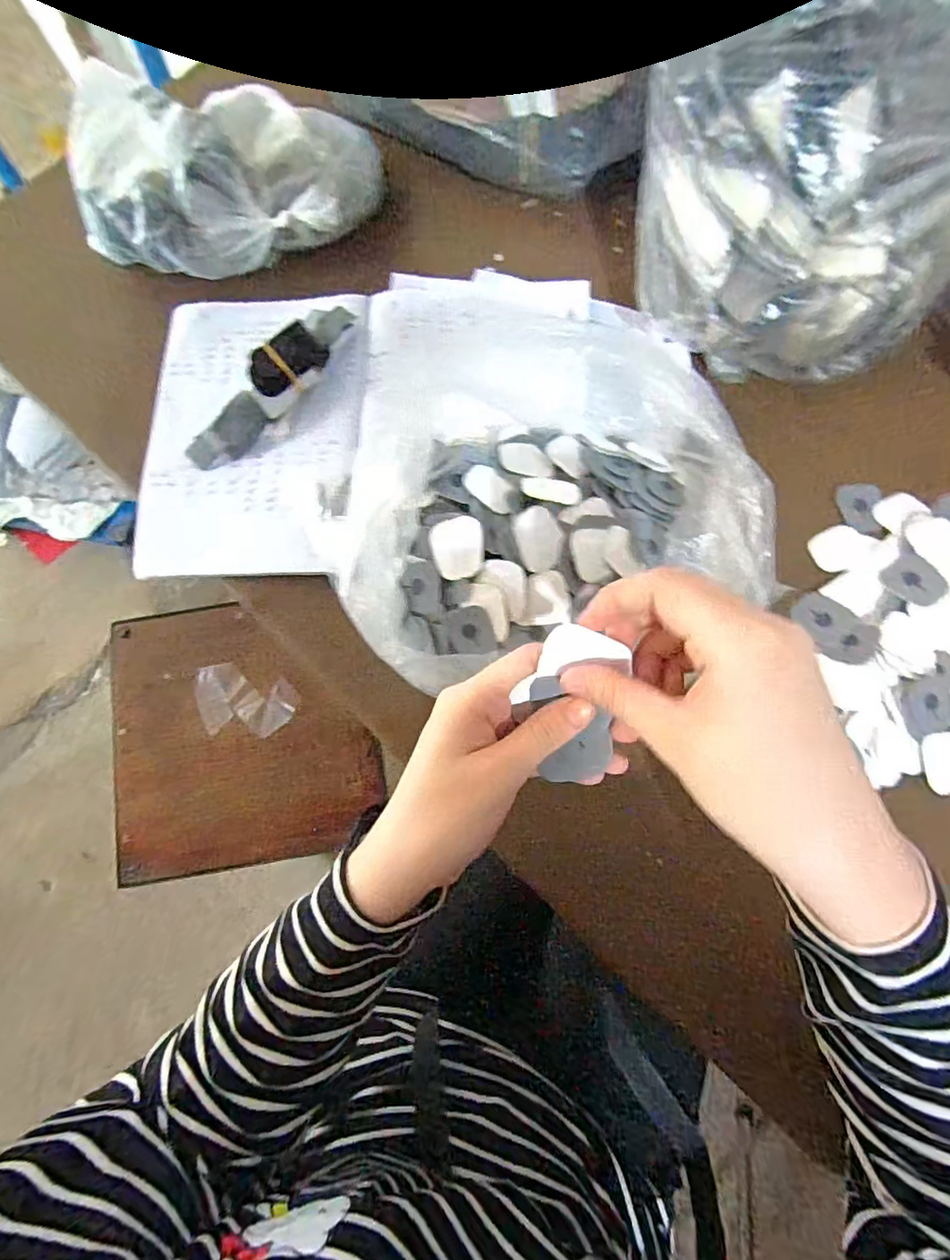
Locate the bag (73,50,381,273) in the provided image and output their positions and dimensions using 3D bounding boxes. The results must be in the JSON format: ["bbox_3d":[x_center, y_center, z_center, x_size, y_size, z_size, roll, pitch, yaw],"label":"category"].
[{"bbox_3d":[-0.215,-0.382,0.469,0.247,0.077,0.149,12,75,5],"label":"bag"}]

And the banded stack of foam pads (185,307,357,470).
[{"bbox_3d":[-0.157,-0.193,0.429,0.031,0.043,0.168,42,80,12],"label":"banded stack of foam pads"}]

